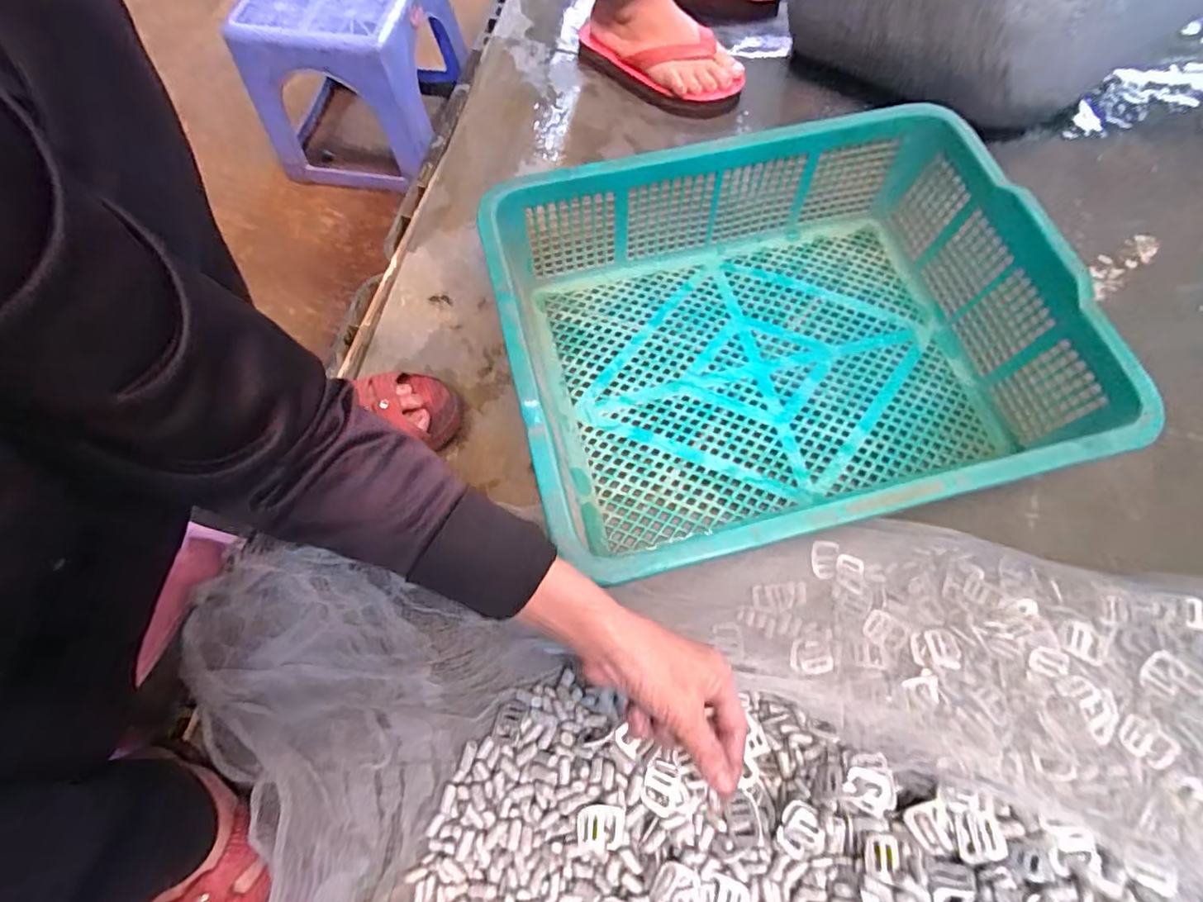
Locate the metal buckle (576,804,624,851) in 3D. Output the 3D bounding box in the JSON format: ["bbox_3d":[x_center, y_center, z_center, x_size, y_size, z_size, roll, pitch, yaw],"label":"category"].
[{"bbox_3d":[0.000,0.263,0.390,0.033,0.008,0.027,8,77,2],"label":"metal buckle"}]

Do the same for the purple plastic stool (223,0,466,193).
[{"bbox_3d":[-0.344,-0.534,0.791,0.248,0.208,0.249,2,67,2],"label":"purple plastic stool"}]

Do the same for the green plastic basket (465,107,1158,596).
[{"bbox_3d":[0.157,-0.103,0.506,0.466,0.123,0.359,-13,67,-4],"label":"green plastic basket"}]

